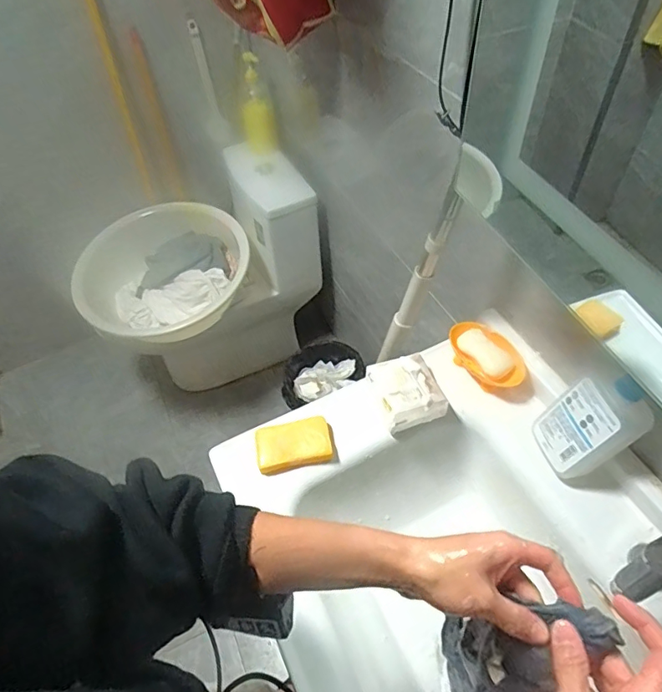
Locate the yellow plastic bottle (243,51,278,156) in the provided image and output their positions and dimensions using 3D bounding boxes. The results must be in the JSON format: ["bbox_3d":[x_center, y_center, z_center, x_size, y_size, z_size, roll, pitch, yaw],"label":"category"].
[{"bbox_3d":[-0.217,-0.691,1.434,0.098,0.307,0.094,-12,54,-3],"label":"yellow plastic bottle"}]

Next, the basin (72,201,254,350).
[{"bbox_3d":[-0.460,-0.231,1.400,0.444,0.157,0.519,-12,54,-3],"label":"basin"}]

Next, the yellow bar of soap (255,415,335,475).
[{"bbox_3d":[-0.052,0.138,0.699,0.106,0.020,0.064,-12,54,-3],"label":"yellow bar of soap"}]

